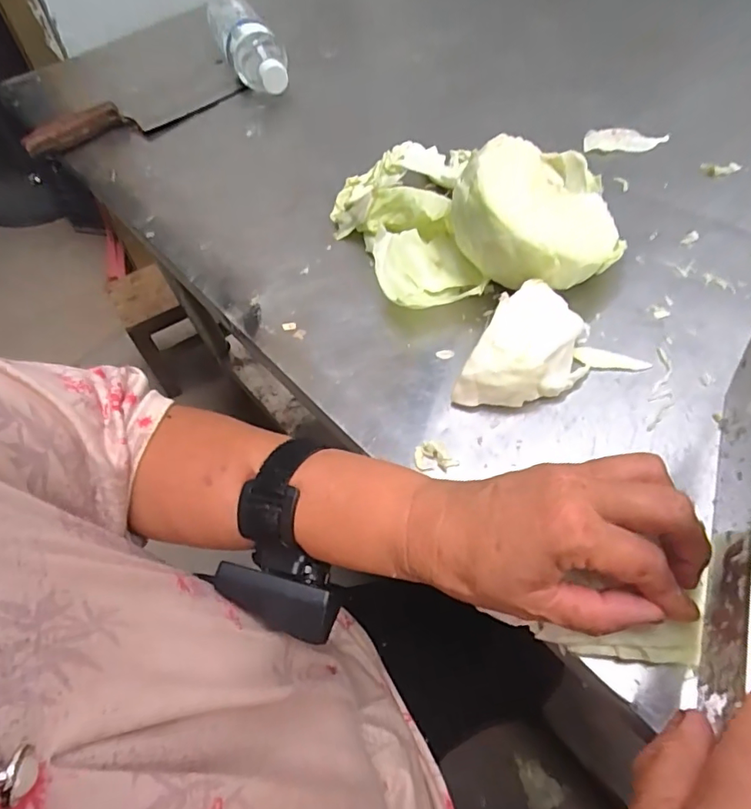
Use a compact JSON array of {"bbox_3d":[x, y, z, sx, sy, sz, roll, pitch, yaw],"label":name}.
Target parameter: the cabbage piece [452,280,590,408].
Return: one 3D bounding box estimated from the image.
[{"bbox_3d":[0.107,-0.038,0.359,0.063,0.046,0.106,25,59,22],"label":"cabbage piece"}]

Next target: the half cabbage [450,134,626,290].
[{"bbox_3d":[0.124,-0.137,0.404,0.119,0.091,0.126,22,58,21],"label":"half cabbage"}]

